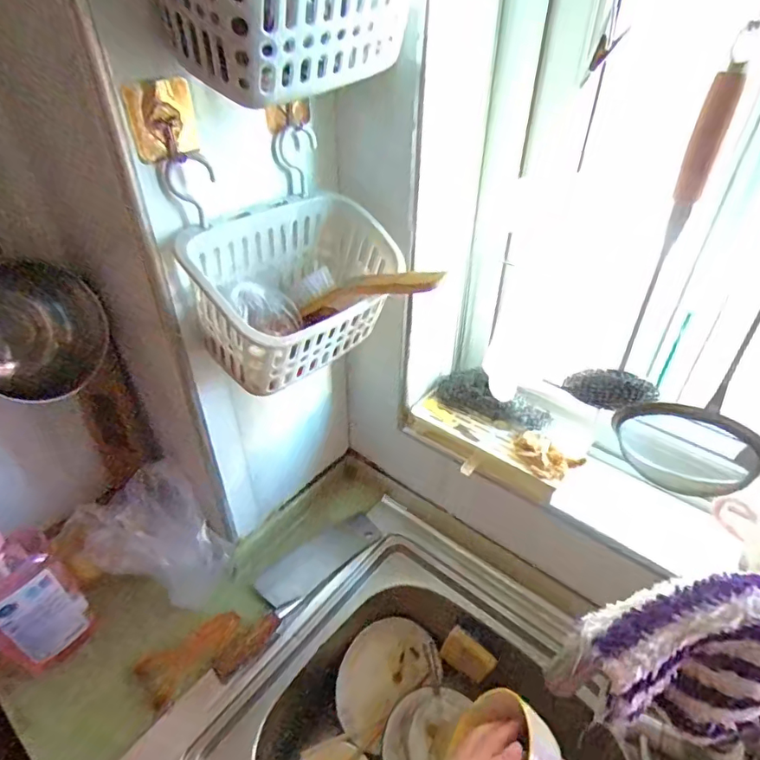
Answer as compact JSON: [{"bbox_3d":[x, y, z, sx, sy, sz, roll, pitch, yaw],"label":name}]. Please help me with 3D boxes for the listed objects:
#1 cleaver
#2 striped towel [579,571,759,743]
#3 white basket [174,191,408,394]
[{"bbox_3d":[-0.116,0.284,0.705,0.069,0.026,0.280,30,47,31],"label":"cleaver"},{"bbox_3d":[0.234,0.185,0.328,0.203,0.130,0.052,0,38,-1],"label":"striped towel"},{"bbox_3d":[-0.080,-0.090,0.501,0.118,0.130,0.201,29,46,31],"label":"white basket"}]

